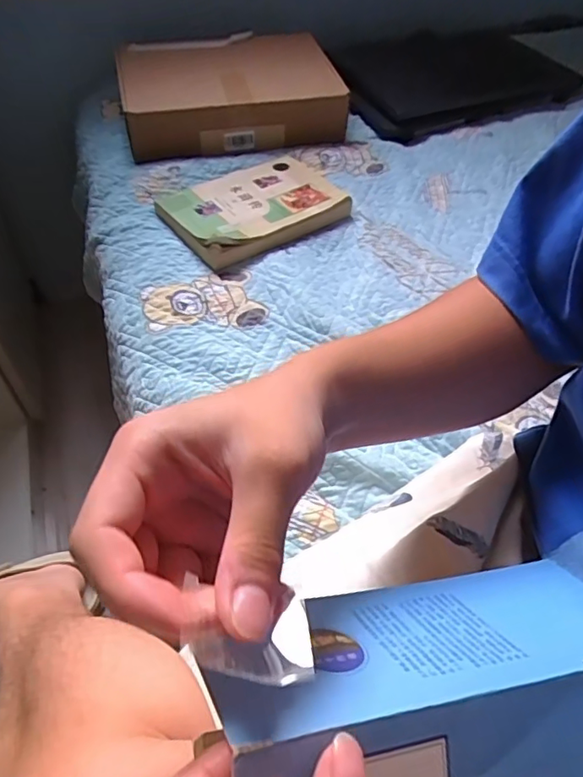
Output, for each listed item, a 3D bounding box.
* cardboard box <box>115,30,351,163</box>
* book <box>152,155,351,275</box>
[{"bbox_3d":[-0.114,-0.529,0.957,0.349,0.087,0.298,-9,52,-9],"label":"cardboard box"},{"bbox_3d":[-0.053,-0.277,0.793,0.254,0.029,0.181,-27,57,-22],"label":"book"}]

